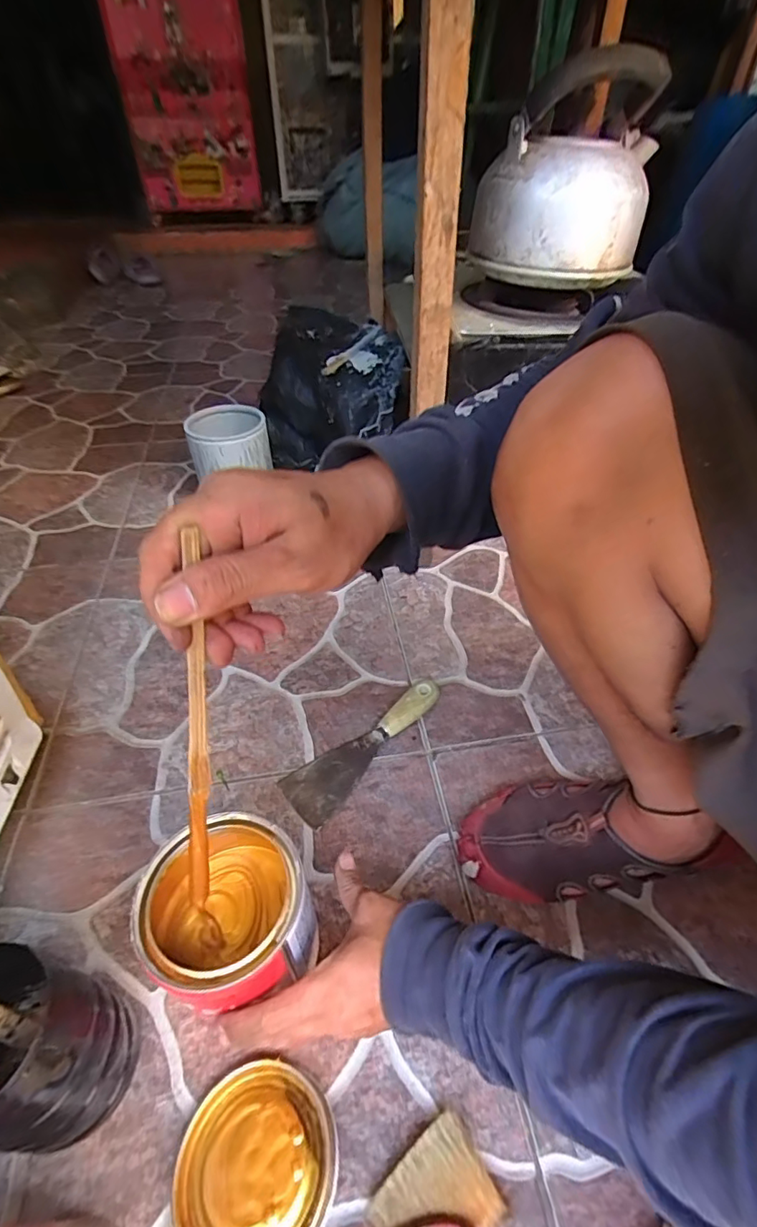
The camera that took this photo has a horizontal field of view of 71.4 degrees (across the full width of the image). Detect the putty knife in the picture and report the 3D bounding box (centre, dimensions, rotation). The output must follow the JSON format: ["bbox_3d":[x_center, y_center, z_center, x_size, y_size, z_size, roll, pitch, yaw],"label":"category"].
[{"bbox_3d":[-0.008,0.133,0.549,0.197,0.021,0.061,-33,51,-29],"label":"putty knife"}]

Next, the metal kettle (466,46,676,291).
[{"bbox_3d":[0.202,-0.481,0.575,0.183,0.175,0.178,8,41,11],"label":"metal kettle"}]

